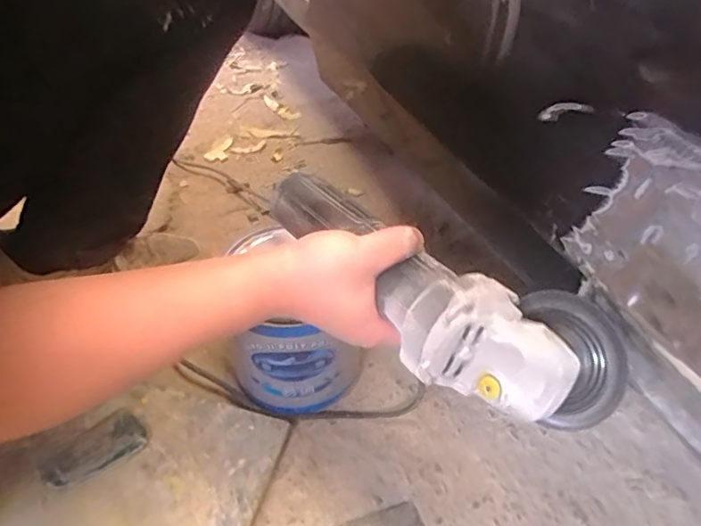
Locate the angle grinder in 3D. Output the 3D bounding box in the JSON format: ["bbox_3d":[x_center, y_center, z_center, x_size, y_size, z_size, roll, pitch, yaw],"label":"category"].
[{"bbox_3d":[0.045,0.016,0.370,0.291,0.084,0.105,36,50,27],"label":"angle grinder"}]

